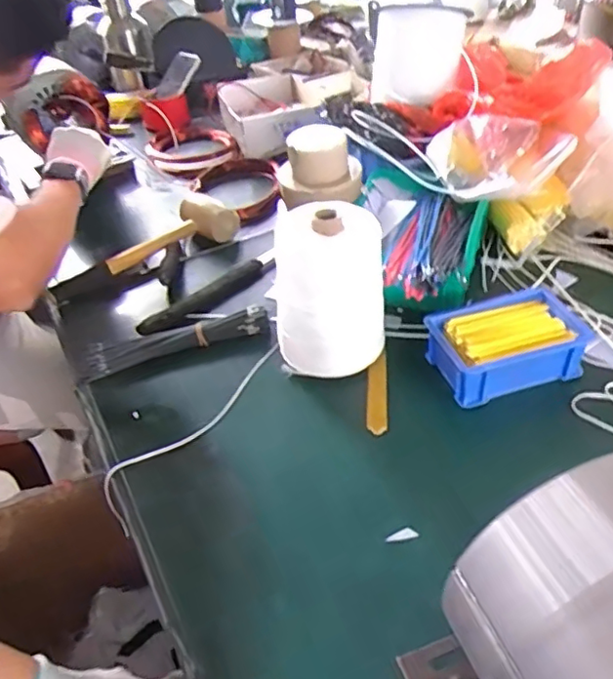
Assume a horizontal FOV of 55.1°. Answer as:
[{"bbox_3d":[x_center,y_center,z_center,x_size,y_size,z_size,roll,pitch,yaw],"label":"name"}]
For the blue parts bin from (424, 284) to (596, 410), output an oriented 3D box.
[{"bbox_3d":[0.213,0.006,0.624,0.156,0.055,0.101,-13,40,-7],"label":"blue parts bin"}]

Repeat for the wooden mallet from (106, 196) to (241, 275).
[{"bbox_3d":[-0.198,-0.150,0.866,0.203,0.057,0.073,-22,42,-17],"label":"wooden mallet"}]

